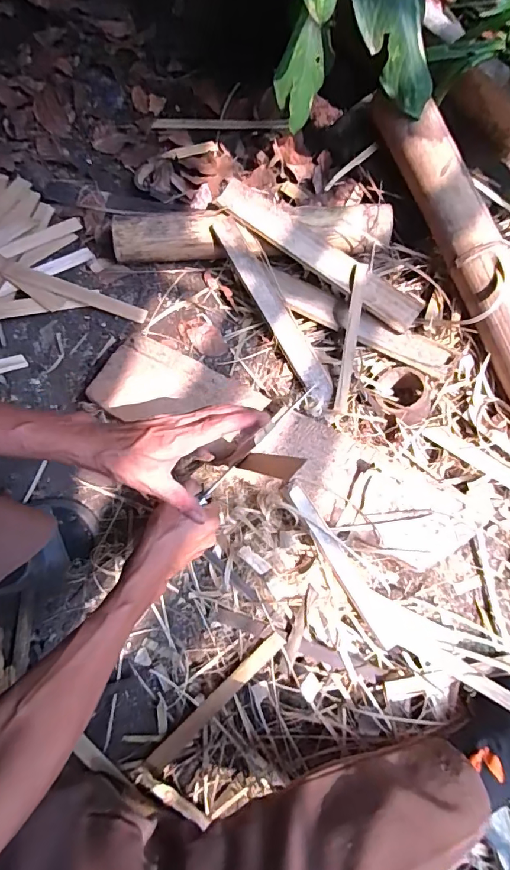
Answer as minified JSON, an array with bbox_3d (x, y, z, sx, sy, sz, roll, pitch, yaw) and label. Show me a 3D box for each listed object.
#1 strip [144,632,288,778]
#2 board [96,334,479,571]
[{"bbox_3d":[-0.049,0.337,0.564,0.224,0.007,0.021,-43,70,-5],"label":"strip"},{"bbox_3d":[0.032,0.027,0.621,0.550,0.053,0.135,25,75,5],"label":"board"}]

